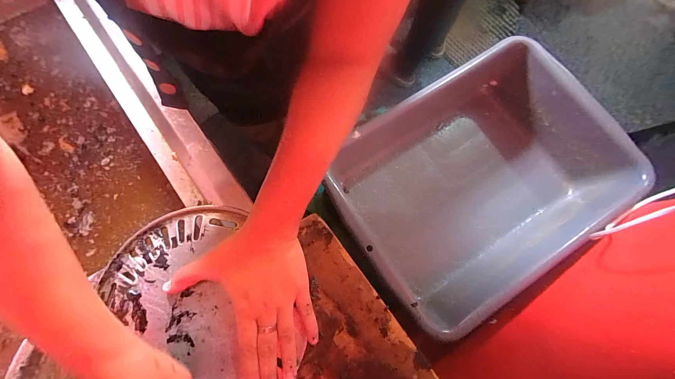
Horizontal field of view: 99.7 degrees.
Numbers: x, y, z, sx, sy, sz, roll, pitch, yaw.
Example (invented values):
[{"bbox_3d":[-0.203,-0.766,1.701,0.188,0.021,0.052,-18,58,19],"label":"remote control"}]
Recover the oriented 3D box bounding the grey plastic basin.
[{"bbox_3d":[0.281,-0.018,0.595,0.545,0.199,0.399,-33,79,-9],"label":"grey plastic basin"}]

